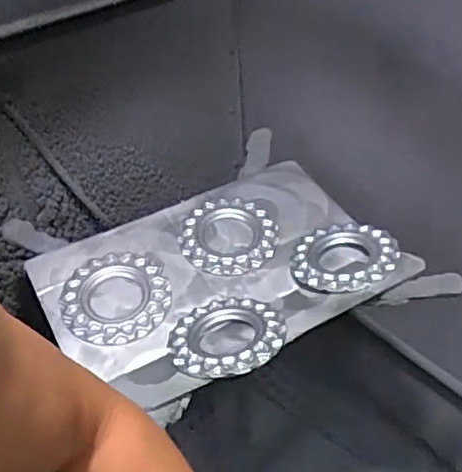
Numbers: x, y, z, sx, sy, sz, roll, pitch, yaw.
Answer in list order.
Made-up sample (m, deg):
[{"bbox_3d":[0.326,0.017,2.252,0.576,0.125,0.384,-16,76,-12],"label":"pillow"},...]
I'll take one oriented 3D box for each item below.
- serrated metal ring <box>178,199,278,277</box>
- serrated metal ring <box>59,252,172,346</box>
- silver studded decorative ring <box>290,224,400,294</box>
[{"bbox_3d":[-0.003,-0.002,1.036,0.160,0.019,0.165,2,41,-1],"label":"serrated metal ring"},{"bbox_3d":[-0.178,0.090,0.945,0.163,0.014,0.163,2,41,-1],"label":"serrated metal ring"},{"bbox_3d":[0.180,0.035,0.967,0.161,0.020,0.157,-9,31,5],"label":"silver studded decorative ring"}]

